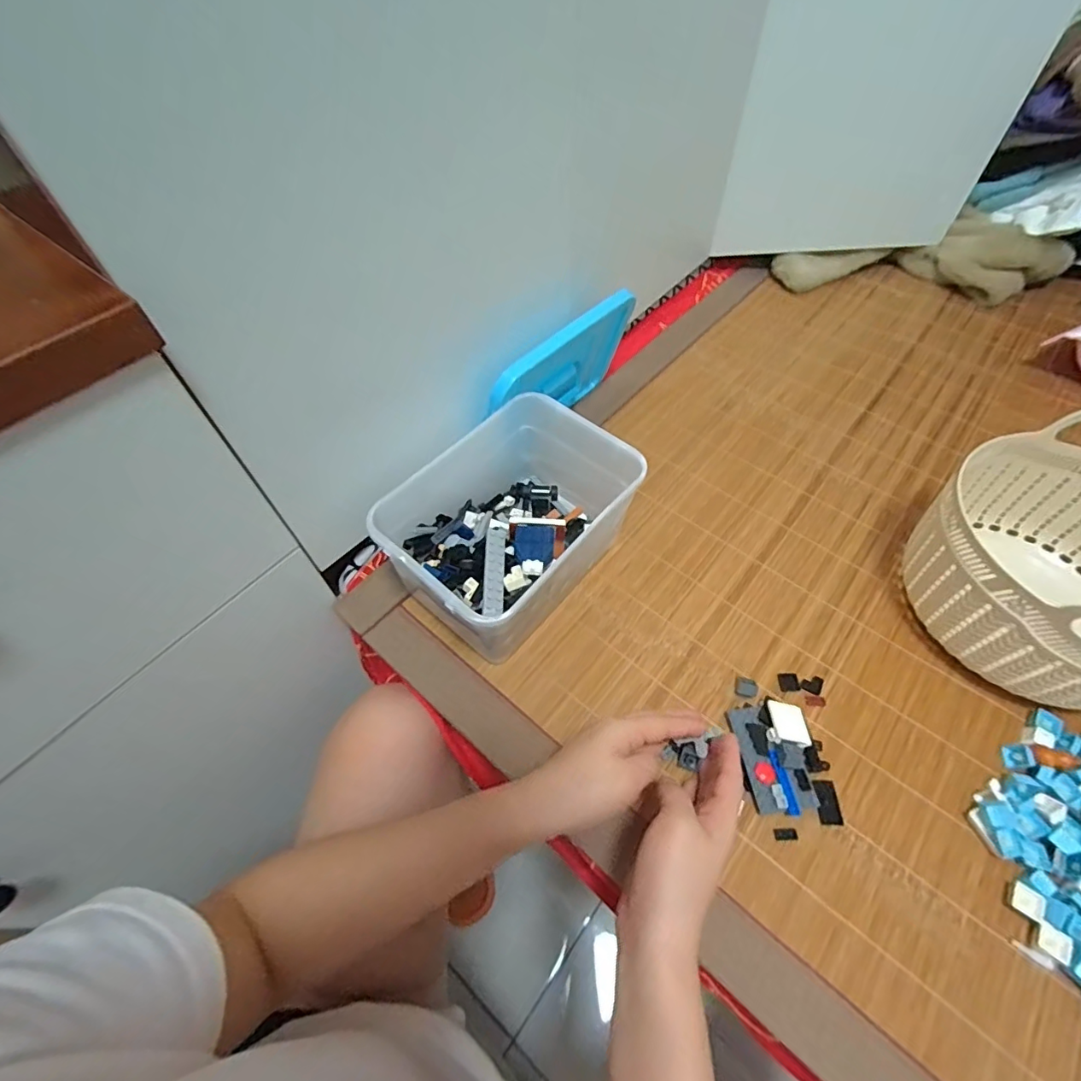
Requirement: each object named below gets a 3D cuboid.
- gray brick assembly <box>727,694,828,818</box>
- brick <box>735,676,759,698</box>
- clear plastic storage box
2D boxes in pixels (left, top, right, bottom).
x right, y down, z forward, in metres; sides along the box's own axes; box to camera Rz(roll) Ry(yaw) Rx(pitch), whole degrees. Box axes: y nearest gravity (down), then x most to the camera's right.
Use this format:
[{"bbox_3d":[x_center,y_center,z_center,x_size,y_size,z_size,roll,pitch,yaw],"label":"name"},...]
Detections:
[{"bbox_3d":[0.195,0.171,0.416,0.068,0.019,0.082,-5,55,-1],"label":"gray brick assembly"},{"bbox_3d":[0.180,0.128,0.452,0.018,0.009,0.016,14,57,11],"label":"brick"},{"bbox_3d":[-0.025,-0.007,0.483,0.150,0.122,0.208,34,63,23],"label":"clear plastic storage box"}]

